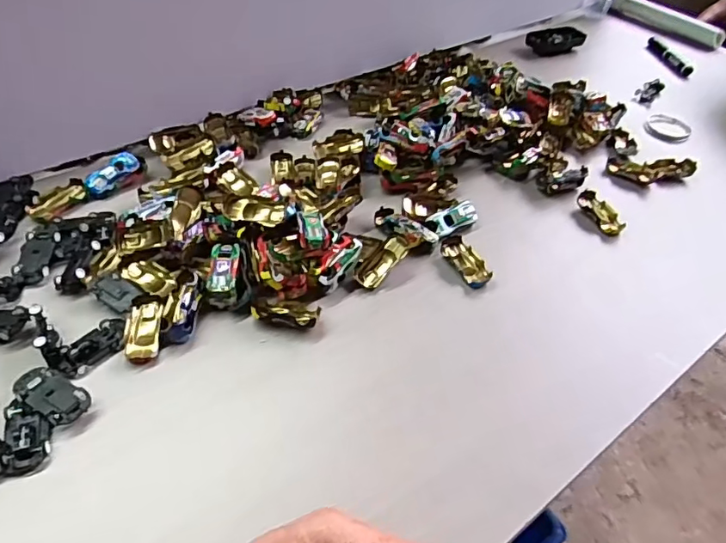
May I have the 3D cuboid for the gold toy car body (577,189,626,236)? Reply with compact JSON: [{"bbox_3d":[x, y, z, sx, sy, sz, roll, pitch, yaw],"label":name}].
[{"bbox_3d":[0.279,-0.070,0.630,0.029,0.016,0.068,-11,50,-16],"label":"gold toy car body"}]

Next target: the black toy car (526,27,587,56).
[{"bbox_3d":[0.346,-0.417,0.958,0.097,0.031,0.047,-13,51,-17],"label":"black toy car"}]

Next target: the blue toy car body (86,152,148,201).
[{"bbox_3d":[-0.282,-0.110,0.609,0.023,0.023,0.069,37,67,24],"label":"blue toy car body"}]

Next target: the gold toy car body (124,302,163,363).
[{"bbox_3d":[-0.194,0.054,0.473,0.030,0.013,0.057,-3,48,-9],"label":"gold toy car body"}]

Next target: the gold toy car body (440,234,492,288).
[{"bbox_3d":[0.108,-0.011,0.558,0.028,0.014,0.065,-20,53,-23],"label":"gold toy car body"}]

